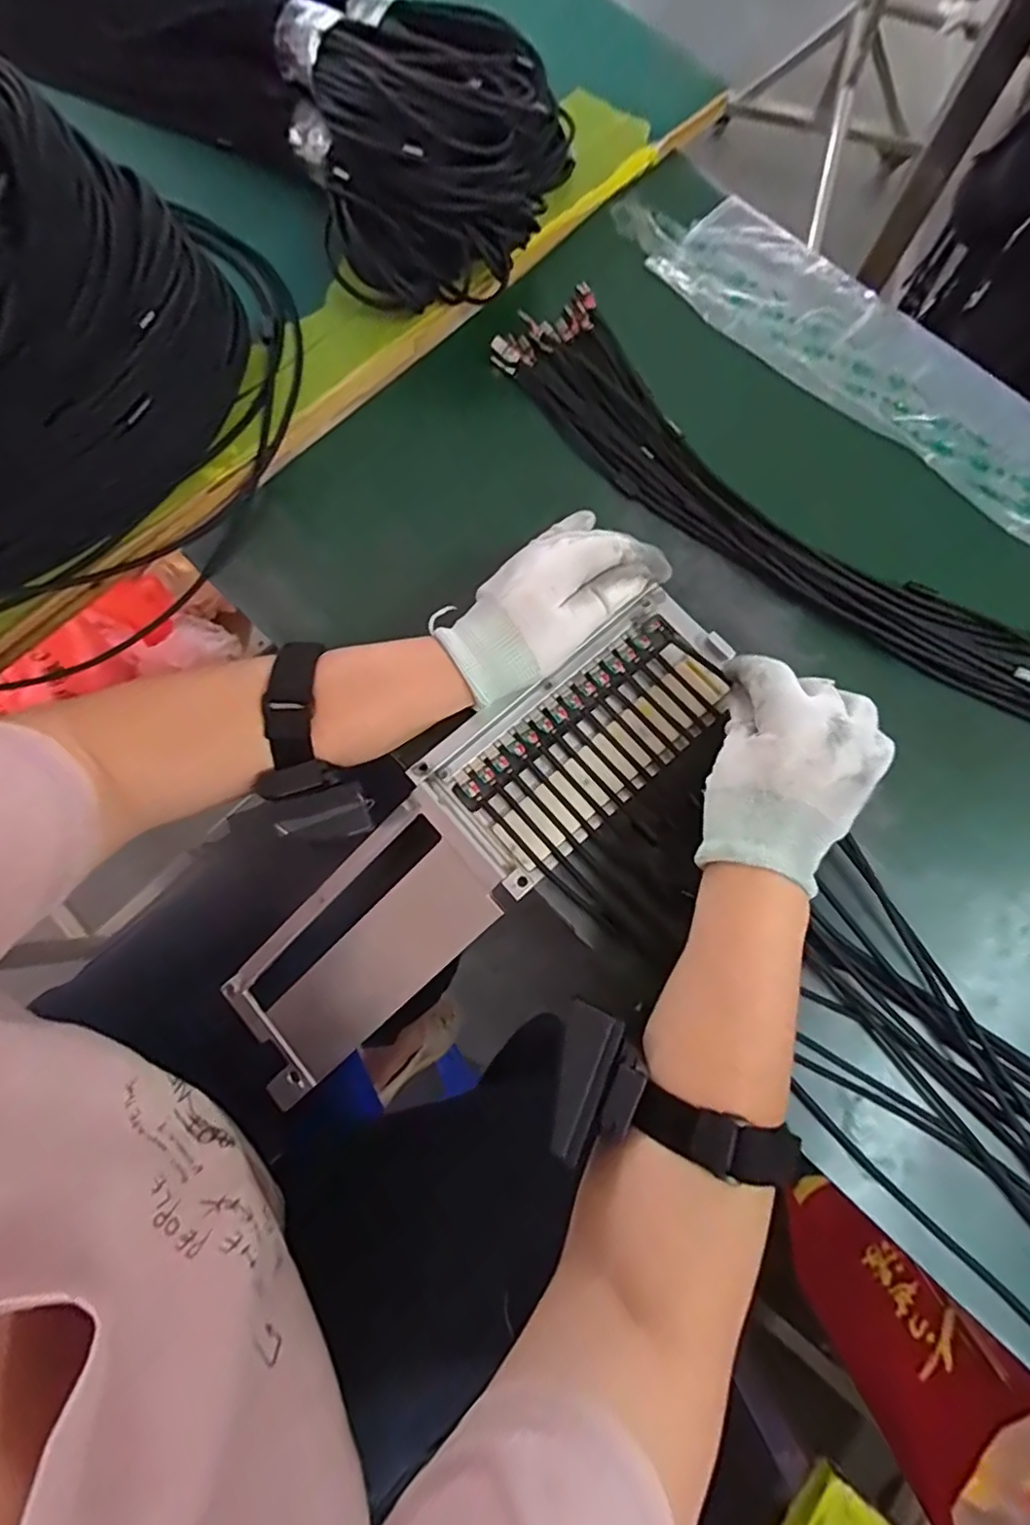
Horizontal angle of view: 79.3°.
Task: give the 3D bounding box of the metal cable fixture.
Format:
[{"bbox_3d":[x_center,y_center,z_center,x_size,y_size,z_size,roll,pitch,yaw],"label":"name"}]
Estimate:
[{"bbox_3d":[-0.025,0.046,0.381,0.383,0.045,0.095,-44,81,-1],"label":"metal cable fixture"}]

